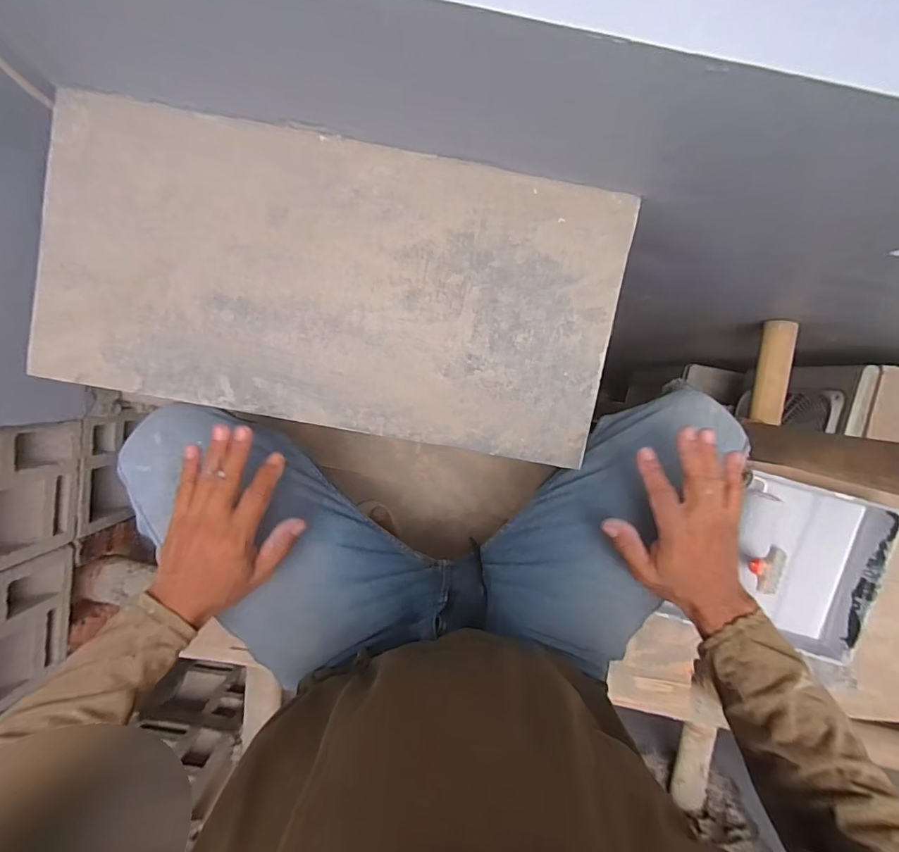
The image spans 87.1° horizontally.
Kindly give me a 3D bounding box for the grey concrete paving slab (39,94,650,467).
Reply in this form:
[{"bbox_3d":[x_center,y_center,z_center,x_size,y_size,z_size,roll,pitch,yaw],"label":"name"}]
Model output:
[{"bbox_3d":[-0.122,-0.145,0.498,0.590,0.014,0.286,10,96,-2],"label":"grey concrete paving slab"}]

